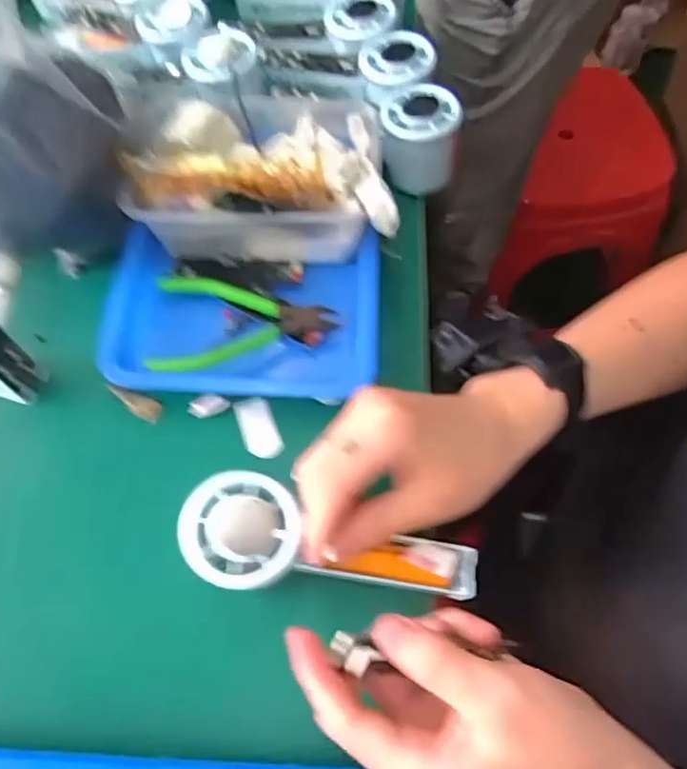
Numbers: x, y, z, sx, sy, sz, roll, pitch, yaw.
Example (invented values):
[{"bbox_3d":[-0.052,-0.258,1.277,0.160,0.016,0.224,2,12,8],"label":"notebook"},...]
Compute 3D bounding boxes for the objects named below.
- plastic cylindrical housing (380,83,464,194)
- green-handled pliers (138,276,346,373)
[{"bbox_3d":[0.057,-0.187,0.455,0.055,0.055,0.055,-1,64,1],"label":"plastic cylindrical housing"},{"bbox_3d":[-0.069,-0.036,0.396,0.121,0.019,0.074,5,64,4],"label":"green-handled pliers"}]

